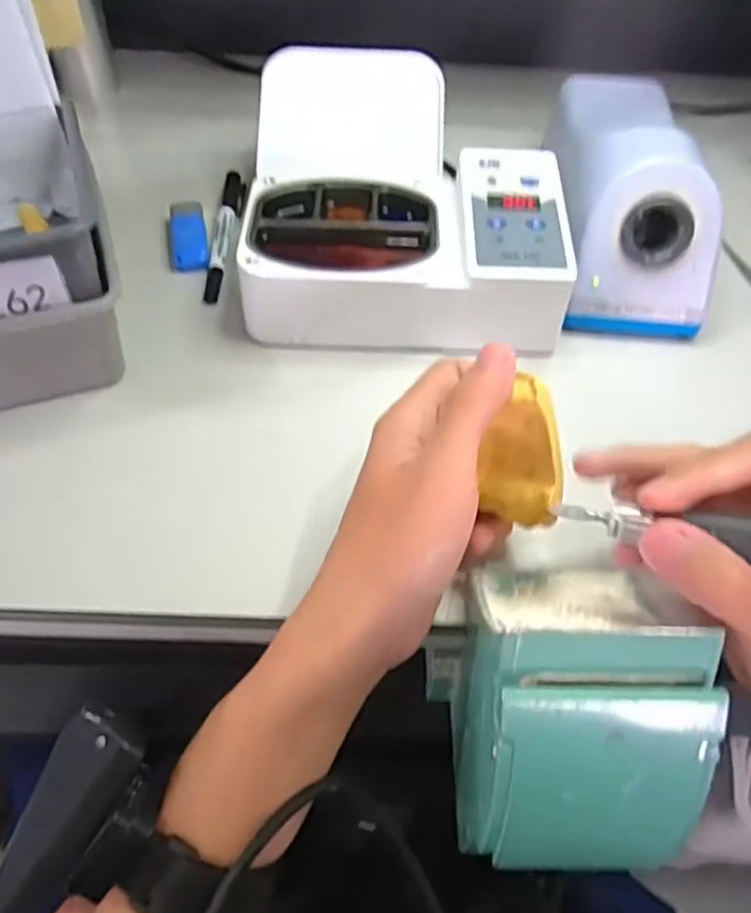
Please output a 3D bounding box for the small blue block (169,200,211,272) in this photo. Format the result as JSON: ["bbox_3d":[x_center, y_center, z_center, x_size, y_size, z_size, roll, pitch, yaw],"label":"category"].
[{"bbox_3d":[-0.126,-0.148,0.471,0.025,0.014,0.060,-8,52,-8],"label":"small blue block"}]

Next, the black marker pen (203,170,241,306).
[{"bbox_3d":[-0.103,-0.155,0.478,0.014,0.013,0.137,1,51,-2],"label":"black marker pen"}]

